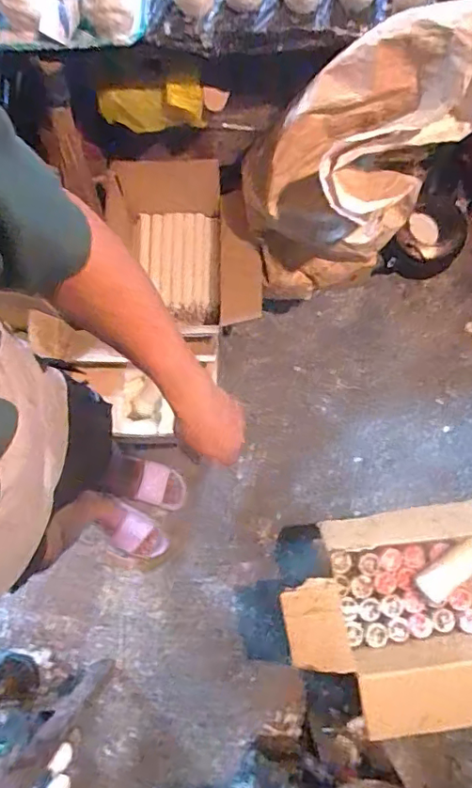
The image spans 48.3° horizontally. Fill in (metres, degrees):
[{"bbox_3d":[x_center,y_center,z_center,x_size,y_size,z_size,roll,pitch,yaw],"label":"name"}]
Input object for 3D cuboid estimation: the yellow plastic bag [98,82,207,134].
[{"bbox_3d":[-0.174,-0.583,1.082,0.224,0.113,0.043,7,78,21],"label":"yellow plastic bag"}]

